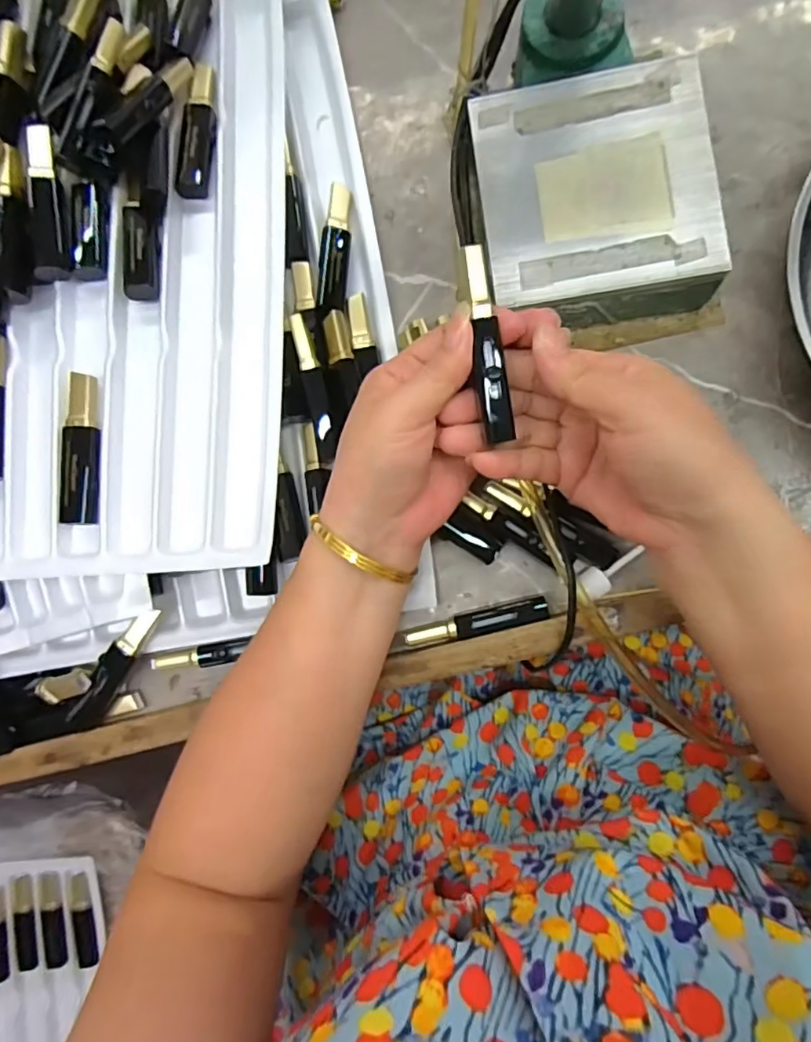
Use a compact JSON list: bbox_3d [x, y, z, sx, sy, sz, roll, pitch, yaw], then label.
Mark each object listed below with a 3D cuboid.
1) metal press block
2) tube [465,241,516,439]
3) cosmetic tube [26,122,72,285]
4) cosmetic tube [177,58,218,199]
[{"bbox_3d":[0.105,-0.179,0.330,0.120,0.049,0.124,-9,85,6],"label":"metal press block"},{"bbox_3d":[0.035,-0.075,0.246,0.011,0.007,0.082,-8,96,6],"label":"tube"},{"bbox_3d":[-0.202,-0.181,0.322,0.014,0.013,0.090,-7,86,6],"label":"cosmetic tube"},{"bbox_3d":[-0.125,-0.235,0.345,0.018,0.011,0.090,1,87,7],"label":"cosmetic tube"}]

